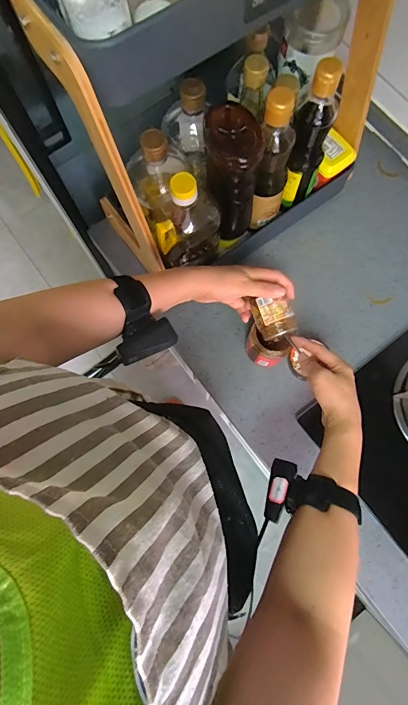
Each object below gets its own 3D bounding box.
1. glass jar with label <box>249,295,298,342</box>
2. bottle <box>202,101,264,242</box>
[{"bbox_3d":[0.096,-0.047,0.516,0.051,0.041,0.055,-15,77,-2],"label":"glass jar with label"},{"bbox_3d":[0.036,-0.257,0.539,0.075,0.195,0.089,-4,77,0],"label":"bottle"}]

